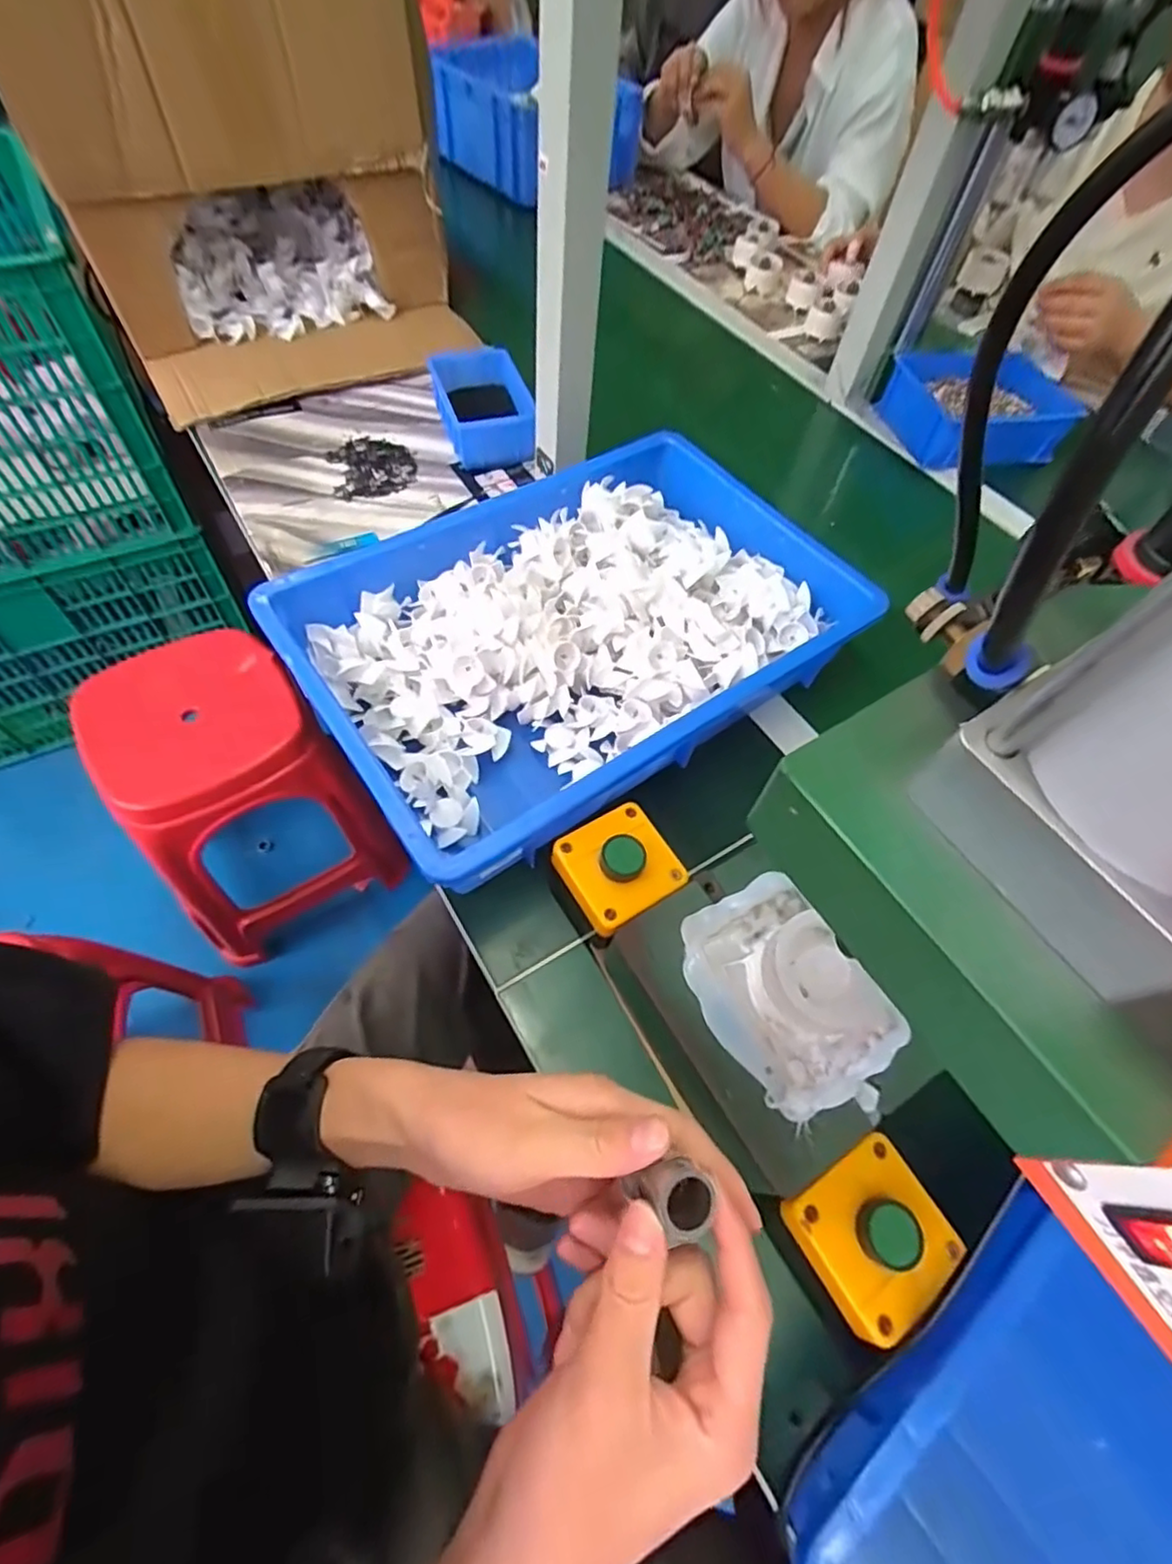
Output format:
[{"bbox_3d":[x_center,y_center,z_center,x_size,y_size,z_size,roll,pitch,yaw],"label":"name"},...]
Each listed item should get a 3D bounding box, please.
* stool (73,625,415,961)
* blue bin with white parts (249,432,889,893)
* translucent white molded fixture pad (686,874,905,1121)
[{"bbox_3d":[-0.550,0.030,1.033,0.306,0.437,0.310,-27,64,-19],"label":"stool"},{"bbox_3d":[0.005,-0.128,0.531,0.441,0.076,0.281,-32,66,-21],"label":"blue bin with white parts"},{"bbox_3d":[0.118,0.113,0.347,0.091,0.058,0.134,-28,64,-19],"label":"translucent white molded fixture pad"}]

